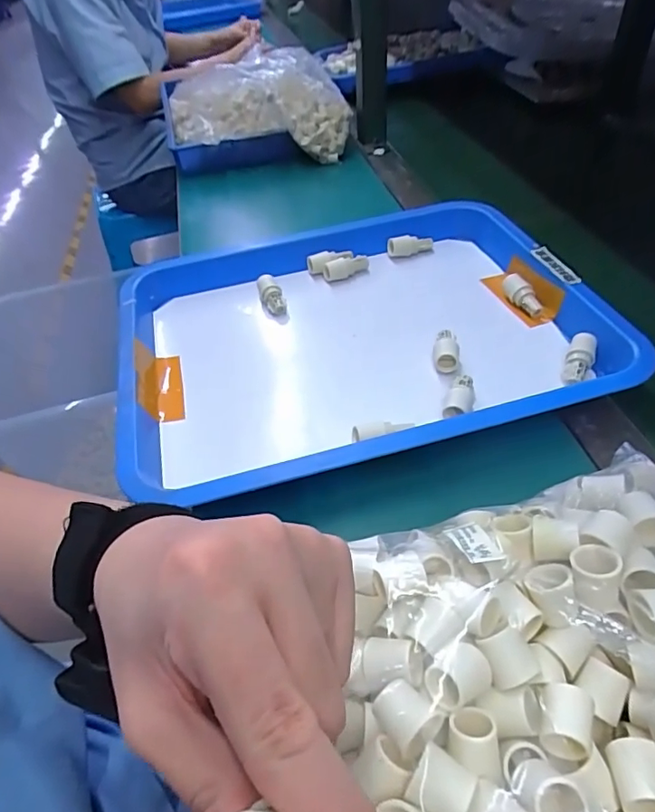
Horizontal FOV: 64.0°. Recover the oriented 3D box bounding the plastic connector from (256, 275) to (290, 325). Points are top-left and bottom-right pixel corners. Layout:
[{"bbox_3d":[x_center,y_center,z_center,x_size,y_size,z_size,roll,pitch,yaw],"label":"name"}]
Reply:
[{"bbox_3d":[-0.060,-0.114,0.561,0.022,0.021,0.059,-20,69,-14],"label":"plastic connector"}]

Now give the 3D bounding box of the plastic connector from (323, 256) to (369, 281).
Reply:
[{"bbox_3d":[0.021,-0.154,0.585,0.050,0.018,0.017,-5,45,0],"label":"plastic connector"}]

